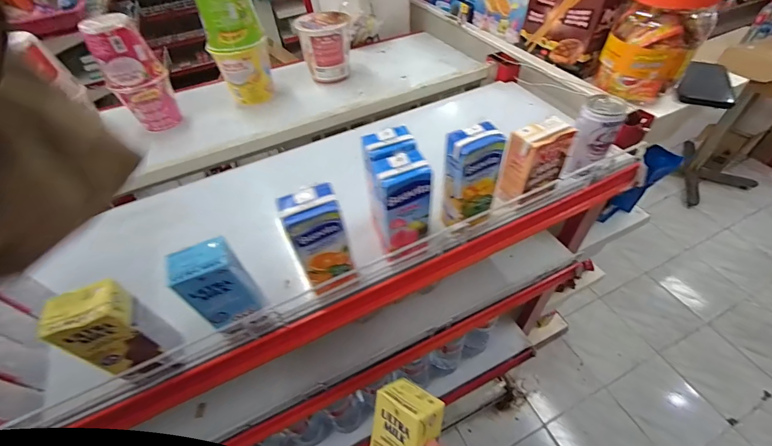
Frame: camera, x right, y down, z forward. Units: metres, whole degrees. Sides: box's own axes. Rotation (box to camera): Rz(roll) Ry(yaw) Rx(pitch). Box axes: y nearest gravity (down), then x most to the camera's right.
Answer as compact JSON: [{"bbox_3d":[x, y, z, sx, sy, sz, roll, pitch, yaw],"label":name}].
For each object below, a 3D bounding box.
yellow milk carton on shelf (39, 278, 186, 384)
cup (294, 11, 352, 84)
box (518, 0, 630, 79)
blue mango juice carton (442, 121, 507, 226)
[{"bbox_3d":[-0.241,0.102,0.316,0.062,0.108,0.037,-22,51,-14],"label":"yellow milk carton on shelf"},{"bbox_3d":[-0.124,-0.362,0.709,0.100,0.110,0.100,-18,50,-11],"label":"cup"},{"bbox_3d":[0.351,-0.399,0.647,0.082,0.171,0.177,-22,51,-14],"label":"box"},{"bbox_3d":[0.094,-0.050,0.387,0.056,0.117,0.032,-9,49,-3],"label":"blue mango juice carton"}]

